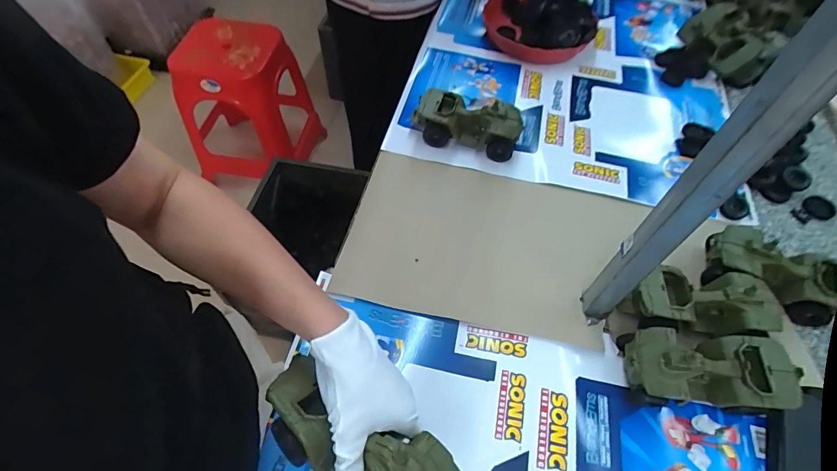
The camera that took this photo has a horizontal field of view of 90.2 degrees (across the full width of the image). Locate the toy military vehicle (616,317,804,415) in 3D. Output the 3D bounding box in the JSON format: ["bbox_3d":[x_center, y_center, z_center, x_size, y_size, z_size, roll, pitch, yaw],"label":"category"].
[{"bbox_3d":[0.332,0.158,0.497,0.179,0.078,0.090,4,57,1],"label":"toy military vehicle"}]

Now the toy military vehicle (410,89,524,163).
[{"bbox_3d":[0.080,-0.192,0.720,0.188,0.078,0.070,13,57,6],"label":"toy military vehicle"}]

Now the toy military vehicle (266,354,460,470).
[{"bbox_3d":[-0.048,0.176,0.342,0.190,0.062,0.092,33,62,26],"label":"toy military vehicle"}]

